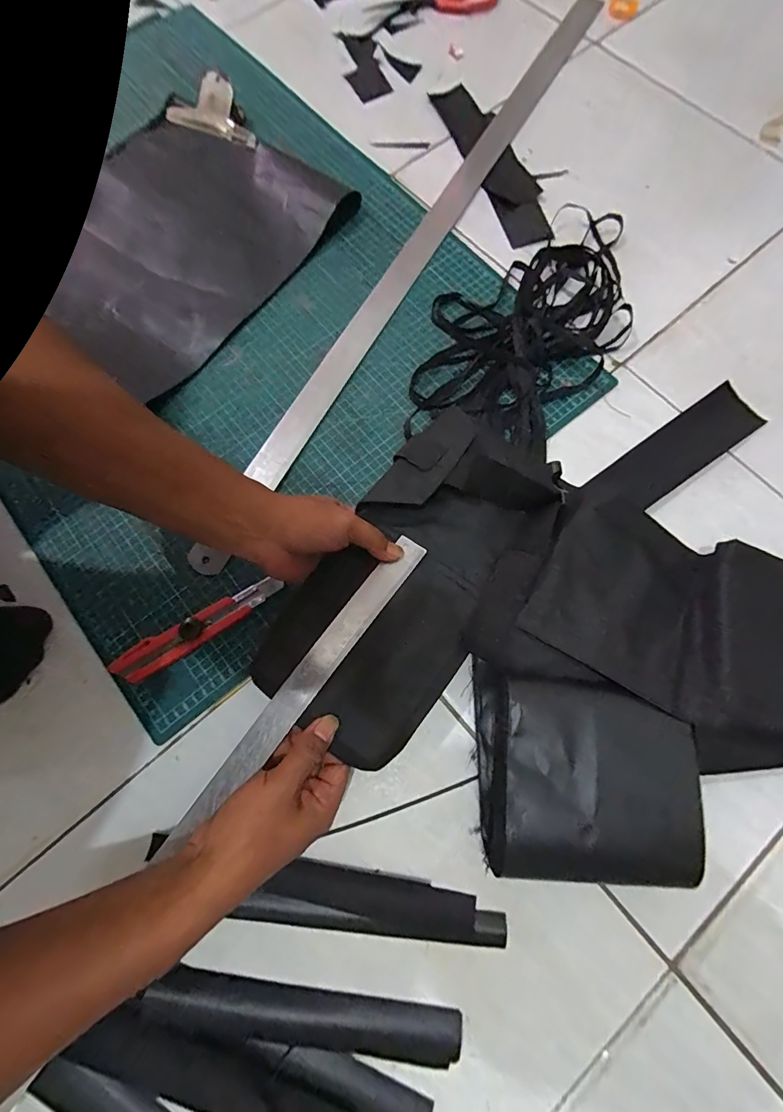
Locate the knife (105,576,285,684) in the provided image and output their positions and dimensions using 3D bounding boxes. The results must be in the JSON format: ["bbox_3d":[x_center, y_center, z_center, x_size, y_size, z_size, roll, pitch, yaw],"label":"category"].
[{"bbox_3d":[-0.182,0.068,0.416,0.162,0.012,0.030,-31,76,-8],"label":"knife"}]

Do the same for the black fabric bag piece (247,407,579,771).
[{"bbox_3d":[0.029,0.020,0.389,0.166,0.028,0.306,32,77,9],"label":"black fabric bag piece"}]

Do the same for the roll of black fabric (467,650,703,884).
[{"bbox_3d":[0.154,0.176,0.363,0.169,0.051,0.152,1,74,1],"label":"roll of black fabric"}]

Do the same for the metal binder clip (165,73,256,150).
[{"bbox_3d":[-0.239,-0.598,0.585,0.140,0.042,0.052,23,76,7],"label":"metal binder clip"}]

